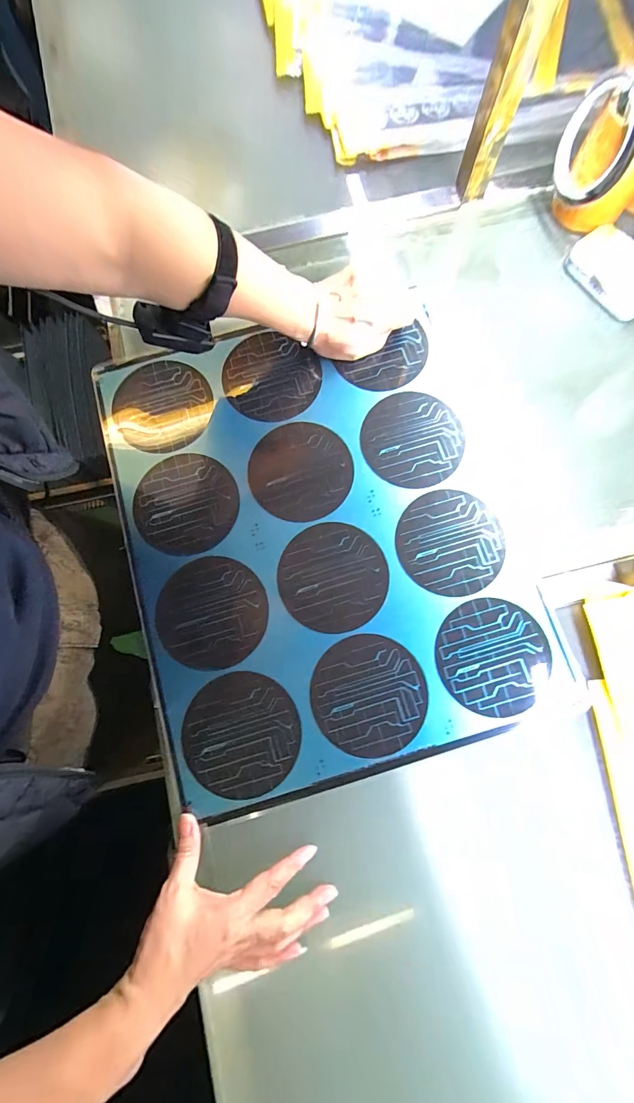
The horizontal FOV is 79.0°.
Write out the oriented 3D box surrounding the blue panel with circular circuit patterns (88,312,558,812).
[{"bbox_3d":[-0.006,-0.023,0.416,0.401,0.016,0.485,-15,80,-2],"label":"blue panel with circular circuit patterns"}]

